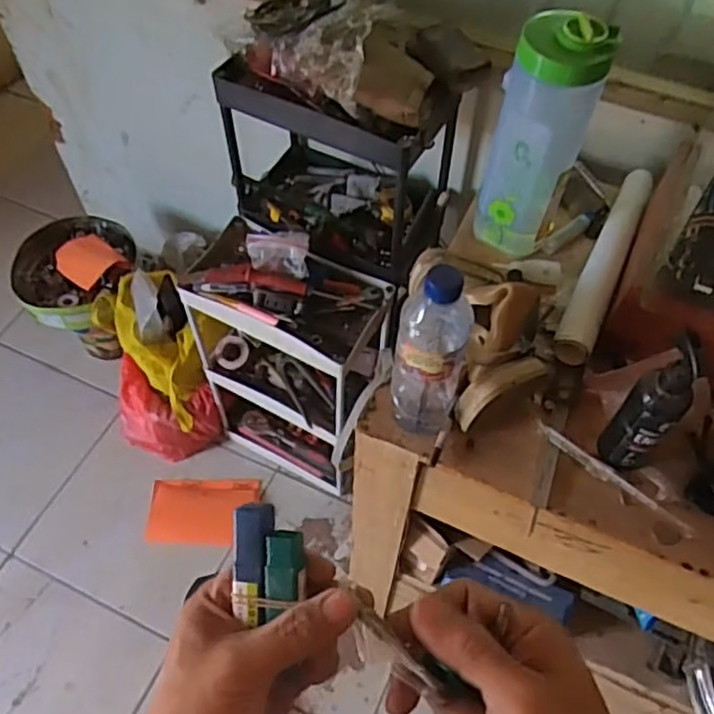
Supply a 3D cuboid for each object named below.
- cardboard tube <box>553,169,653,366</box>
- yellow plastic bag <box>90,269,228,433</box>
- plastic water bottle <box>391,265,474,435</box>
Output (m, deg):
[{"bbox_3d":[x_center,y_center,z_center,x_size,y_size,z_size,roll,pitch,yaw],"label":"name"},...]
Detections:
[{"bbox_3d":[0.306,-0.124,0.840,0.044,0.040,0.331,23,59,13],"label":"cardboard tube"},{"bbox_3d":[-0.392,-0.051,1.388,0.288,0.225,0.171,40,64,22],"label":"yellow plastic bag"},{"bbox_3d":[0.071,-0.001,0.652,0.065,0.220,0.058,18,58,10],"label":"plastic water bottle"}]

